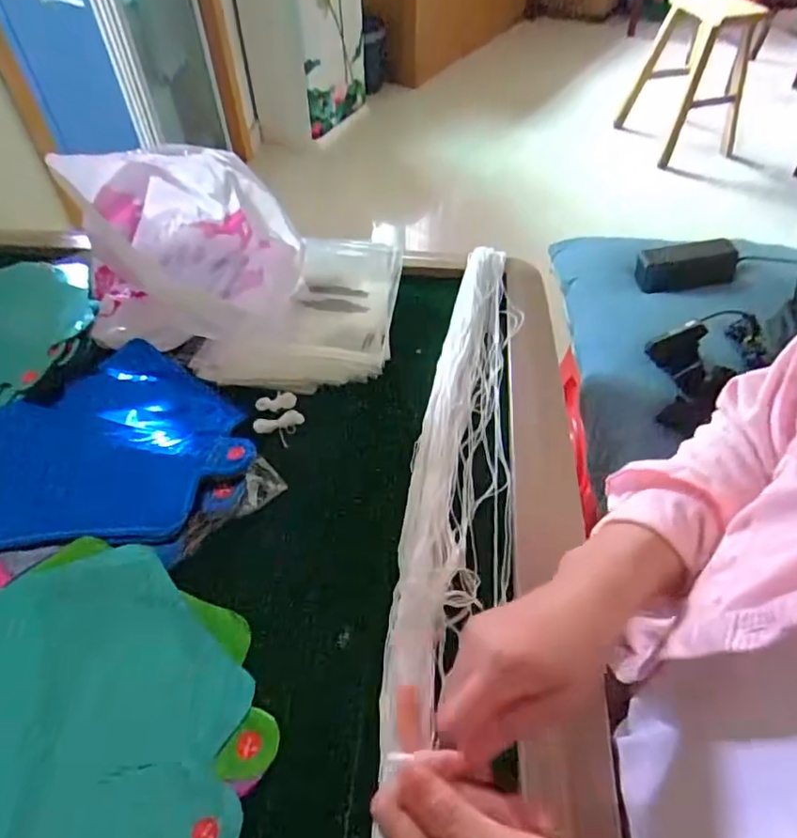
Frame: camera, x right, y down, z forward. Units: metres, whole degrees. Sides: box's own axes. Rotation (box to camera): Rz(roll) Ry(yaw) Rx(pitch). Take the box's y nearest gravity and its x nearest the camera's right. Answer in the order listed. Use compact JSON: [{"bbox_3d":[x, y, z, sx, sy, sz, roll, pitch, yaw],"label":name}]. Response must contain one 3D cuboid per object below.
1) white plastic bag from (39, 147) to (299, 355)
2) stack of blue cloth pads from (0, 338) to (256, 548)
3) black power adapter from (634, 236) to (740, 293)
[{"bbox_3d":[-0.227,-0.207,0.611,0.231,0.149,0.221,3,48,4],"label":"white plastic bag"},{"bbox_3d":[-0.258,0.019,0.513,0.213,0.017,0.228,-21,51,-17],"label":"stack of blue cloth pads"},{"bbox_3d":[0.422,-0.223,0.837,0.140,0.050,0.059,-4,49,-3],"label":"black power adapter"}]

